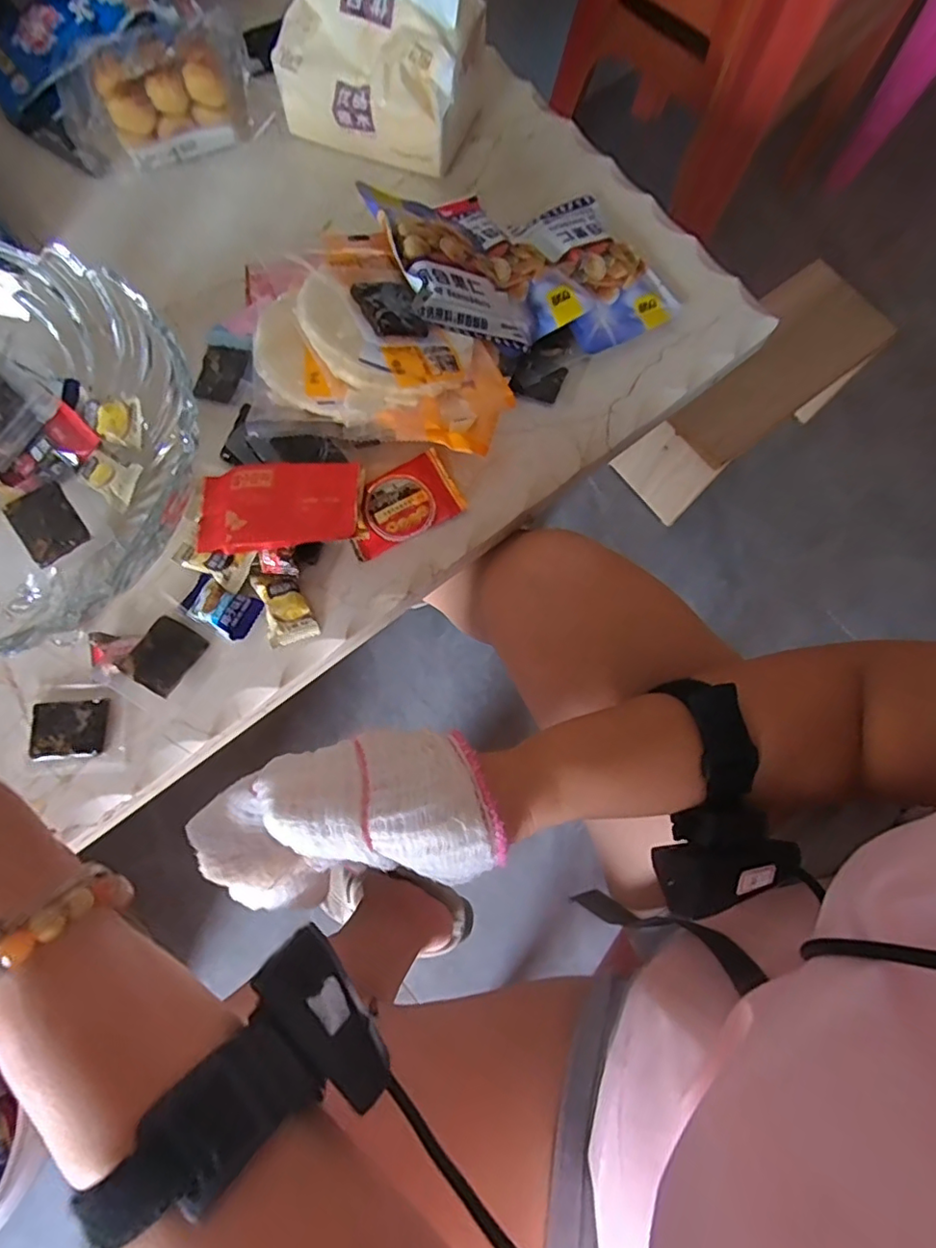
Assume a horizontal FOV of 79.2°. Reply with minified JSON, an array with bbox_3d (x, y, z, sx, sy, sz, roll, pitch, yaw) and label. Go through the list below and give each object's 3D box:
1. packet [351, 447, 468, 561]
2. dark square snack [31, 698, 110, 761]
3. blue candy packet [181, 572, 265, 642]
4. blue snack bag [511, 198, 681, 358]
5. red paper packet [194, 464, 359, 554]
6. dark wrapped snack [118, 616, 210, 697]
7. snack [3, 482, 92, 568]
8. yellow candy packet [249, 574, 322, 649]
[{"bbox_3d":[-0.046,-0.080,0.375,0.078,0.010,0.050,-30,79,-9],"label":"packet"},{"bbox_3d":[-0.238,0.063,0.337,0.042,0.008,0.033,-4,76,-3],"label":"dark square snack"},{"bbox_3d":[-0.154,-0.012,0.350,0.047,0.007,0.027,27,77,5],"label":"blue candy packet"},{"bbox_3d":[0.090,-0.260,0.414,0.086,0.024,0.123,-32,79,-9],"label":"blue snack bag"},{"bbox_3d":[-0.117,-0.073,0.349,0.101,0.012,0.051,-3,79,3],"label":"red paper packet"},{"bbox_3d":[-0.183,0.019,0.342,0.033,0.014,0.040,29,77,5],"label":"dark wrapped snack"},{"bbox_3d":[-0.245,-0.058,0.329,0.031,0.010,0.042,-35,80,-10],"label":"snack"},{"bbox_3d":[-0.115,-0.010,0.354,0.028,0.015,0.045,-23,78,-7],"label":"yellow candy packet"}]

